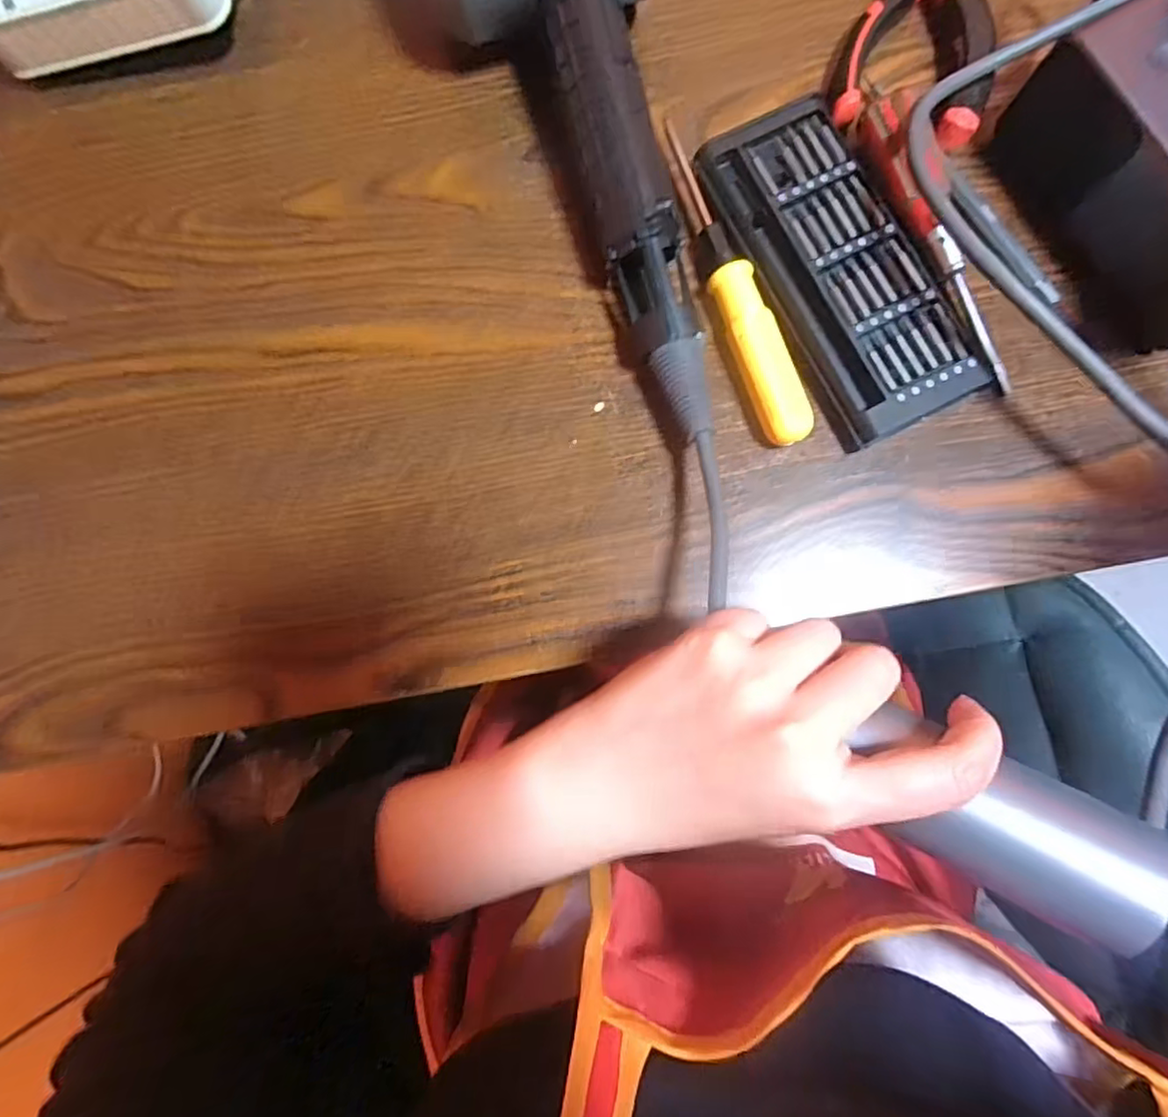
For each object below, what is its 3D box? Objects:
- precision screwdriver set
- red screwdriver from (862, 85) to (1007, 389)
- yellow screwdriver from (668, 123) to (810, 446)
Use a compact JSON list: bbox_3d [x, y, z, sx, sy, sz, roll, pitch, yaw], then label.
[{"bbox_3d":[0.112,-0.130,0.279,0.071,0.015,0.154,-25,84,-2],"label":"precision screwdriver set"},{"bbox_3d":[0.156,-0.137,0.274,0.018,0.023,0.137,-21,84,-2],"label":"red screwdriver"},{"bbox_3d":[0.066,-0.123,0.279,0.021,0.017,0.154,-18,84,-1],"label":"yellow screwdriver"}]

